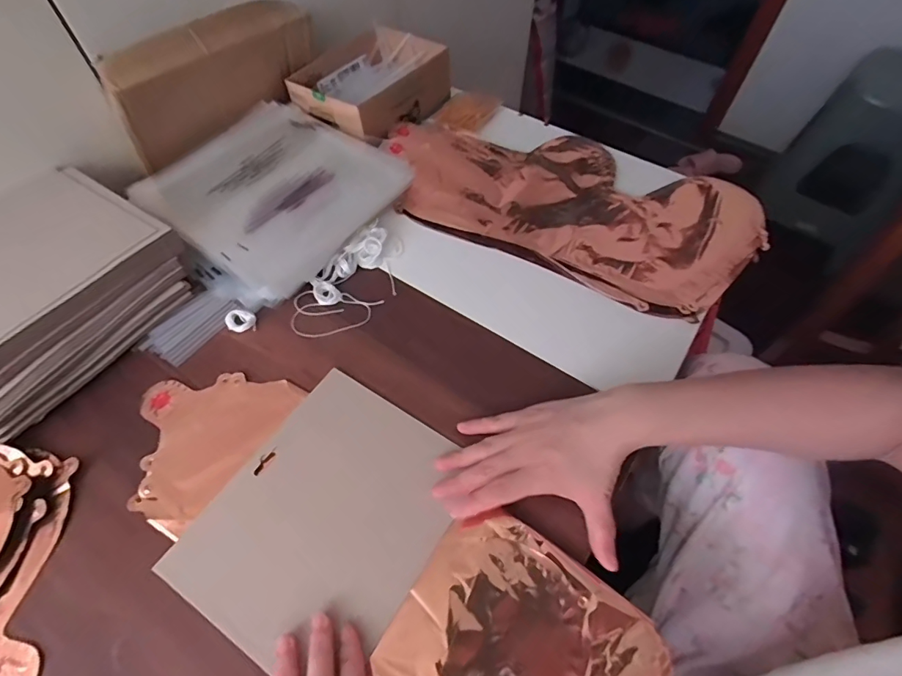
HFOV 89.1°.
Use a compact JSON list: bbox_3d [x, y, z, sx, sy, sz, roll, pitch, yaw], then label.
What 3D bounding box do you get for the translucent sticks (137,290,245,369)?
[{"bbox_3d":[-0.252,-0.014,0.445,0.049,0.011,0.083,29,62,17],"label":"translucent sticks"}]

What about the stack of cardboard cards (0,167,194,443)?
[{"bbox_3d":[-0.380,-0.047,0.426,0.188,0.071,0.206,29,62,17],"label":"stack of cardboard cards"}]

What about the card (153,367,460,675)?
[{"bbox_3d":[-0.094,0.137,0.360,0.162,0.009,0.197,31,61,14],"label":"card"}]

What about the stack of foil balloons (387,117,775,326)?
[{"bbox_3d":[0.138,-0.170,0.541,0.438,0.034,0.236,25,61,15],"label":"stack of foil balloons"}]

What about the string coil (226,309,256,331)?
[{"bbox_3d":[-0.205,-0.018,0.447,0.028,0.010,0.023,-5,58,-3],"label":"string coil"}]

